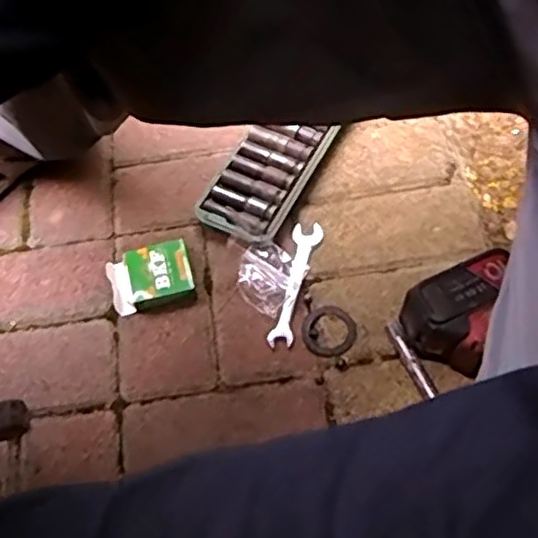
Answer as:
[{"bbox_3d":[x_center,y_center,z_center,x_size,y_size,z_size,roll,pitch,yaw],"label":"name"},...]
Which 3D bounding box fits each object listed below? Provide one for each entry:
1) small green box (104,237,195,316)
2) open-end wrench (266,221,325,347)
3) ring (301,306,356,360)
[{"bbox_3d":[-0.126,0.007,0.725,0.087,0.024,0.069,-19,61,-8],"label":"small green box"},{"bbox_3d":[0.029,0.013,0.718,0.031,0.007,0.148,10,61,9],"label":"open-end wrench"},{"bbox_3d":[0.060,0.063,0.689,0.054,0.004,0.056,-1,60,2],"label":"ring"}]

